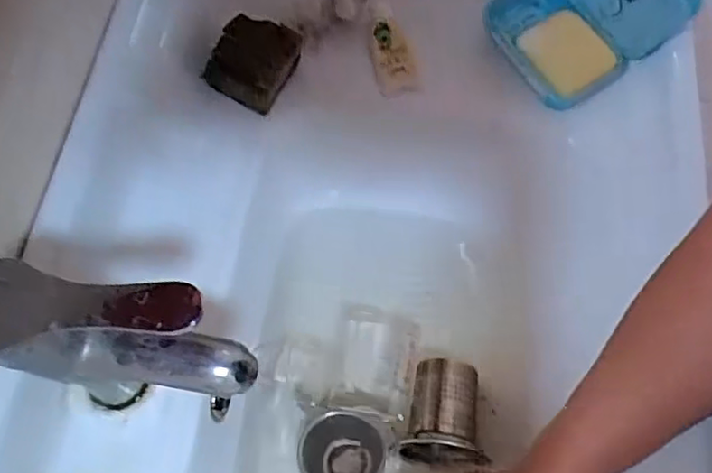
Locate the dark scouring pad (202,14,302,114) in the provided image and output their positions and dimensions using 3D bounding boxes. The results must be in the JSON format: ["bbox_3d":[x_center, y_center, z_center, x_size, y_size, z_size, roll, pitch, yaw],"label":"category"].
[{"bbox_3d":[-0.083,-0.142,0.530,0.063,0.008,0.070,26,107,-4],"label":"dark scouring pad"}]

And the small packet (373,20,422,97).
[{"bbox_3d":[0.032,-0.154,0.554,0.035,0.008,0.067,-13,80,10],"label":"small packet"}]

